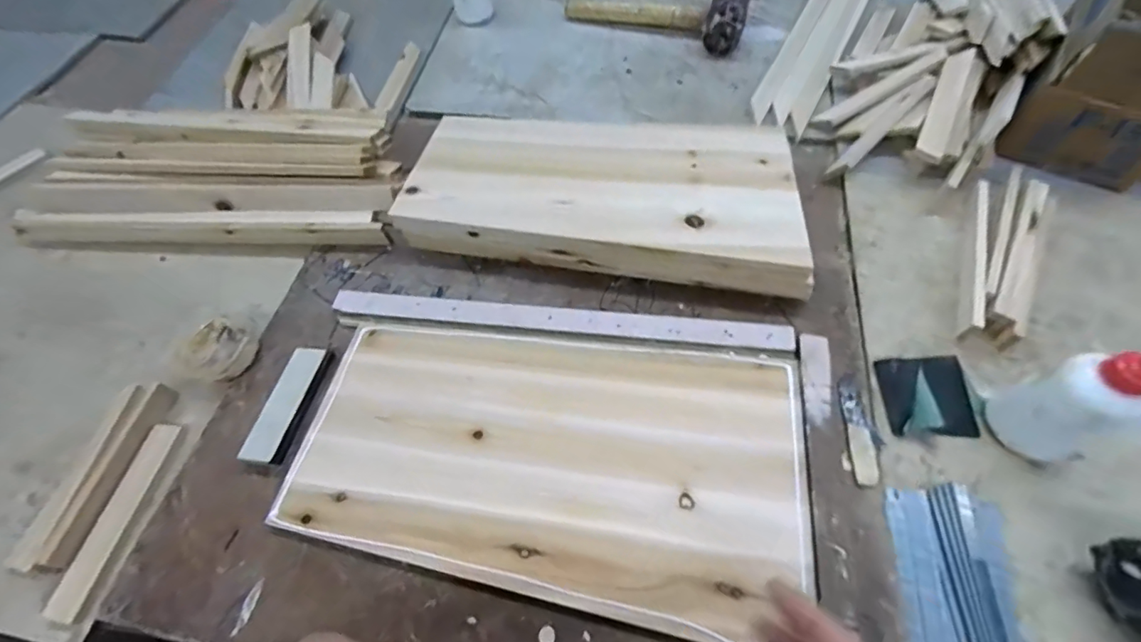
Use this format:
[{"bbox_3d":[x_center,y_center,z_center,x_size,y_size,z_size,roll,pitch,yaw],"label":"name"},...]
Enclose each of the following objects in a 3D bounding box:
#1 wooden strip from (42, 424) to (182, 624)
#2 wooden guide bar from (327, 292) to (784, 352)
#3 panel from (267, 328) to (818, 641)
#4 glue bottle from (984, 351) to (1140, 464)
[{"bbox_3d":[-0.387,0.164,0.415,0.026,0.011,0.154,4,60,5],"label":"wooden strip"},{"bbox_3d":[-0.015,0.000,0.483,0.452,0.015,0.026,5,60,6],"label":"wooden guide bar"},{"bbox_3d":[-0.020,0.114,0.418,0.419,0.015,0.216,6,60,7],"label":"panel"},{"bbox_3d":[0.390,0.054,0.353,0.055,0.161,0.059,-18,60,-8],"label":"glue bottle"}]

